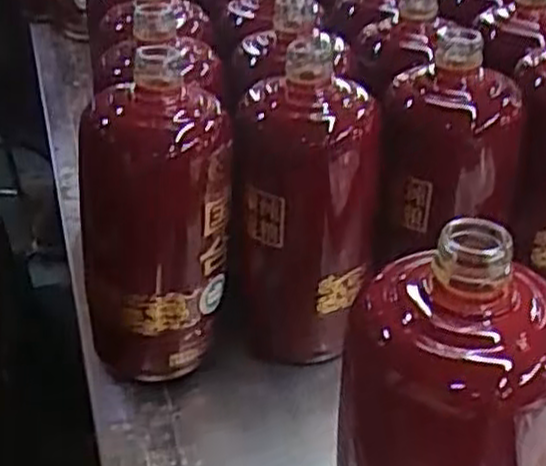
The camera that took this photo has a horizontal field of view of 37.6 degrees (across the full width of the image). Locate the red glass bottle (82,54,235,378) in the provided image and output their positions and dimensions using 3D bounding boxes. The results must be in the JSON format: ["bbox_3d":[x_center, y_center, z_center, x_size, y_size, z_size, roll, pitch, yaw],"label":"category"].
[{"bbox_3d":[-0.066,0.002,0.459,0.088,0.185,0.071,-9,33,-11],"label":"red glass bottle"}]

